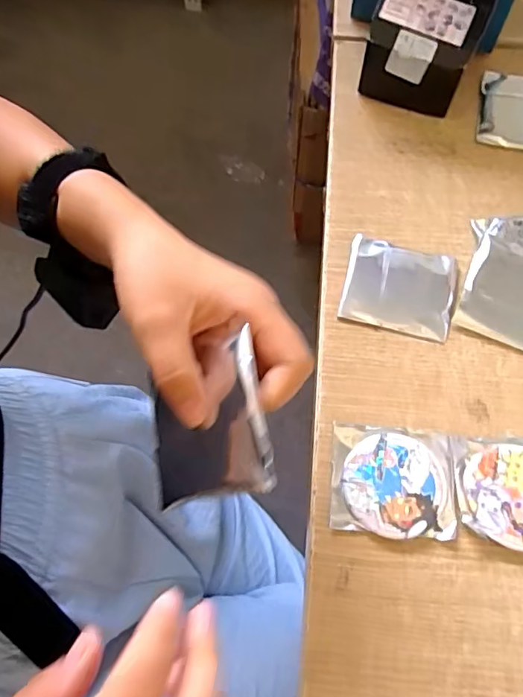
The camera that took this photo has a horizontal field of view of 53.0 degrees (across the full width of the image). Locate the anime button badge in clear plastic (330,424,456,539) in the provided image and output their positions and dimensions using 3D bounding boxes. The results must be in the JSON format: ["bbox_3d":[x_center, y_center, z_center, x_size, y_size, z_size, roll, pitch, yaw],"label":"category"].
[{"bbox_3d":[0.083,0.084,0.334,0.076,0.008,0.067,5,69,3],"label":"anime button badge in clear plastic"}]

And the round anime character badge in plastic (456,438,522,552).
[{"bbox_3d":[0.163,0.091,0.329,0.079,0.008,0.066,2,69,2],"label":"round anime character badge in plastic"}]

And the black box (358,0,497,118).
[{"bbox_3d":[0.136,-0.258,0.433,0.082,0.081,0.088,19,70,8],"label":"black box"}]

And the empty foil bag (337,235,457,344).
[{"bbox_3d":[0.102,-0.045,0.386,0.078,0.007,0.069,14,70,6],"label":"empty foil bag"}]

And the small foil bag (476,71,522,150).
[{"bbox_3d":[0.221,-0.202,0.446,0.067,0.008,0.075,11,69,5],"label":"small foil bag"}]

